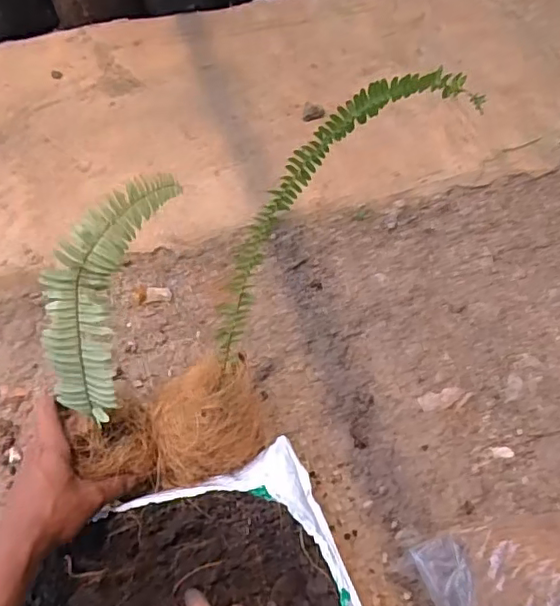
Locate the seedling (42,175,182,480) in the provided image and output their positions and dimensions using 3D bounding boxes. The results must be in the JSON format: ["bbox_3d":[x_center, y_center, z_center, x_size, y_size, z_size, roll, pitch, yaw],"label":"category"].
[{"bbox_3d":[-0.142,0.037,0.486,0.071,0.284,0.091,11,26,7],"label":"seedling"}]

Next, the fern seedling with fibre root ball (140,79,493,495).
[{"bbox_3d":[0.002,-0.014,0.498,0.096,0.419,0.076,34,20,19],"label":"fern seedling with fibre root ball"}]

